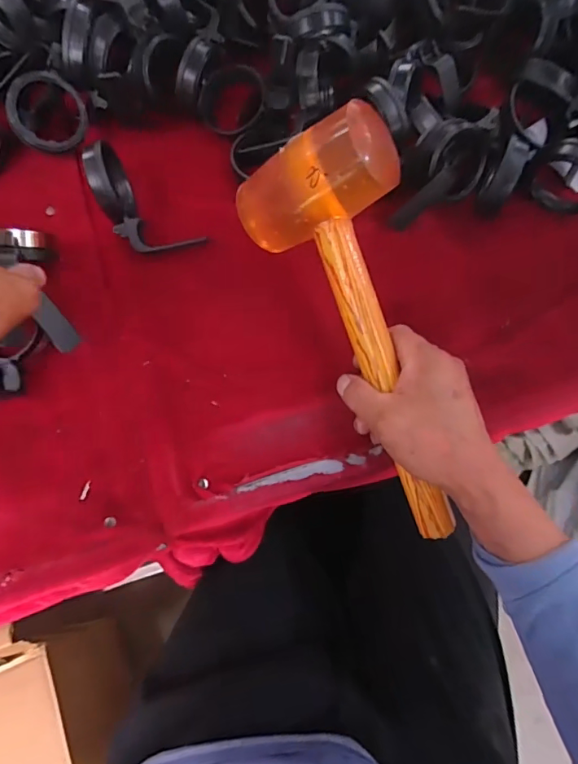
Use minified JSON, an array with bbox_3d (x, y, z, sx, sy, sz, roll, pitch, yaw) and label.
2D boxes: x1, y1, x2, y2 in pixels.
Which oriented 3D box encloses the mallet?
[{"bbox_3d":[0.059,-0.033,0.363,0.112,0.058,0.321,-18,92,-6],"label":"mallet"}]

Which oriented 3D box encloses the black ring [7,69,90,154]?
[{"bbox_3d":[-0.237,-0.265,0.465,0.069,0.017,0.070,-9,118,-17],"label":"black ring"}]

